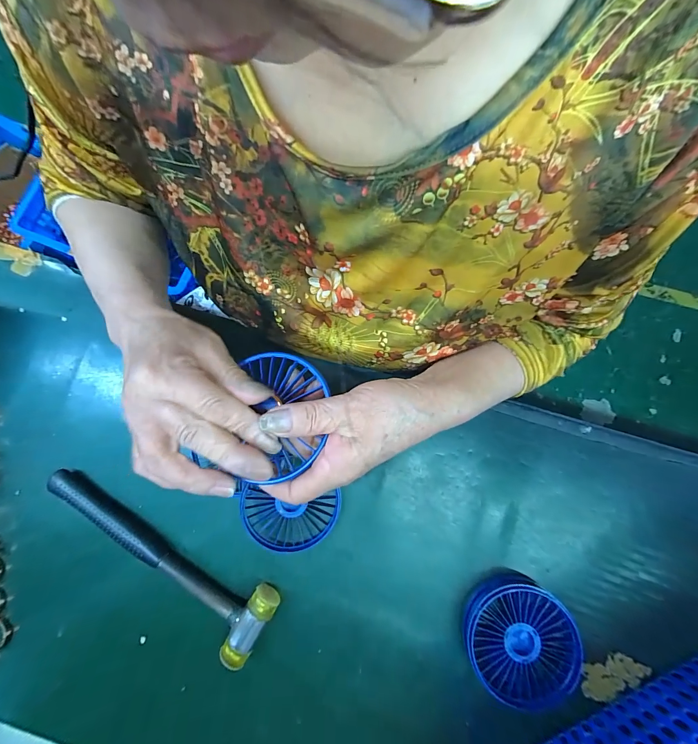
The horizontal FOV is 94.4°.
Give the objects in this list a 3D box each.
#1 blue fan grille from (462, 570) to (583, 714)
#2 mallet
[{"bbox_3d":[0.142,0.225,0.272,0.090,0.025,0.094,4,80,2],"label":"blue fan grille"},{"bbox_3d":[-0.175,0.162,0.293,0.236,0.021,0.059,32,82,7],"label":"mallet"}]

